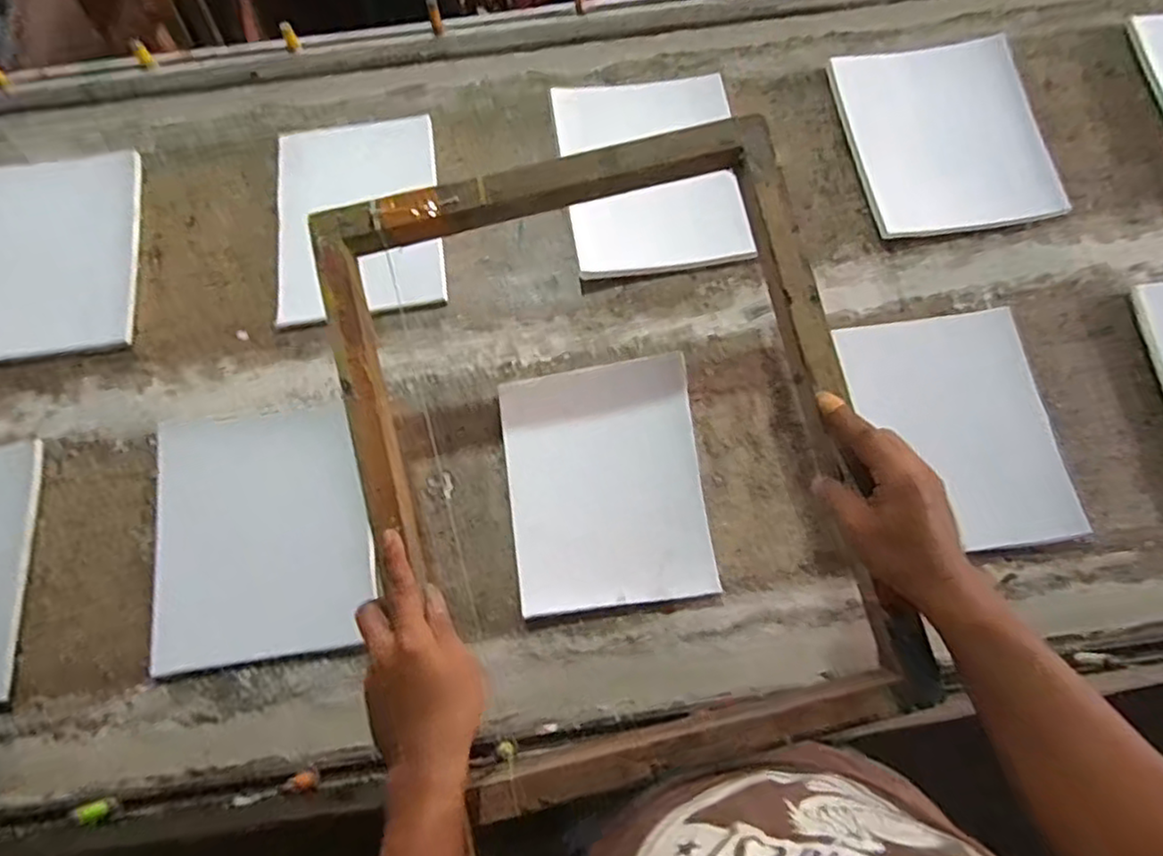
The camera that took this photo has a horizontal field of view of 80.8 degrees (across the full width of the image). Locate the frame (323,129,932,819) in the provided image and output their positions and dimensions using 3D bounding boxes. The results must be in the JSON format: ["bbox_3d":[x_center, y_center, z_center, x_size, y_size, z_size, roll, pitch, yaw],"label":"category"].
[{"bbox_3d":[0.021,0.021,0.554,0.393,0.042,0.503,-13,83,-2],"label":"frame"}]

